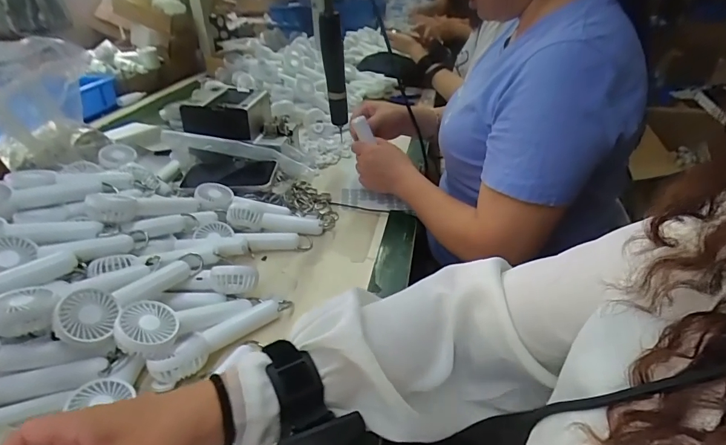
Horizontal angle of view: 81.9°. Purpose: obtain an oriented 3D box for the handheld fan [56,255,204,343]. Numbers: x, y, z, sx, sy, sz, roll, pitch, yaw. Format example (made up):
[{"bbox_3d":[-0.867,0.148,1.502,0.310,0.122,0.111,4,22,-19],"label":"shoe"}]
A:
[{"bbox_3d":[-0.253,0.076,0.471,0.046,0.041,0.172,14,23,20],"label":"handheld fan"}]

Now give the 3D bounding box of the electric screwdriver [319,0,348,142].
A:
[{"bbox_3d":[-0.052,-0.275,0.751,0.043,0.252,0.050,-3,33,-5],"label":"electric screwdriver"}]

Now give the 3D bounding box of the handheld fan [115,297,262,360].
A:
[{"bbox_3d":[-0.189,0.108,0.466,0.054,0.037,0.158,30,22,37],"label":"handheld fan"}]

